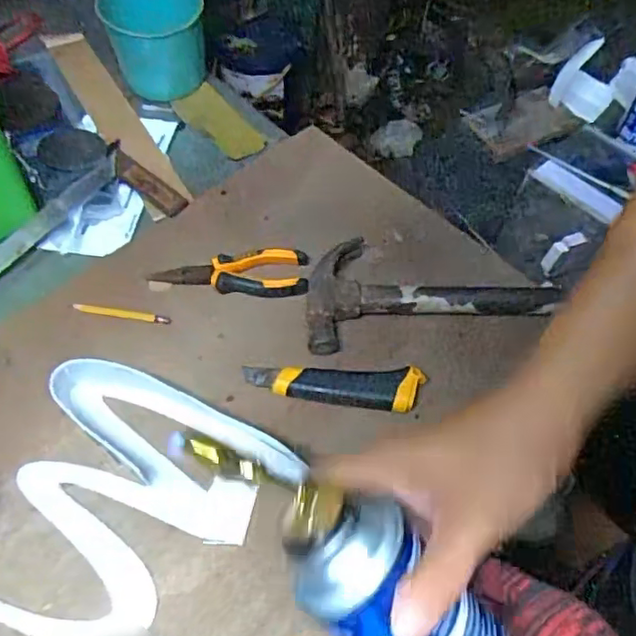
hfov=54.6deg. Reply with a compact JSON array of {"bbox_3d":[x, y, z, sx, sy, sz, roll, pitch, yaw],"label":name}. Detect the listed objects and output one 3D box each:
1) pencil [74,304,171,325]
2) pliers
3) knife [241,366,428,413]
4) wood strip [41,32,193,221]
[{"bbox_3d":[-0.194,-0.004,0.607,0.096,0.005,0.011,6,57,3],"label":"pencil"},{"bbox_3d":[-0.089,-0.047,0.630,0.155,0.024,0.047,3,57,0],"label":"pliers"},{"bbox_3d":[0.012,0.059,0.562,0.160,0.021,0.038,8,57,3],"label":"knife"},{"bbox_3d":[-0.263,-0.264,0.785,0.052,0.018,0.387,-27,61,-18],"label":"wood strip"}]

